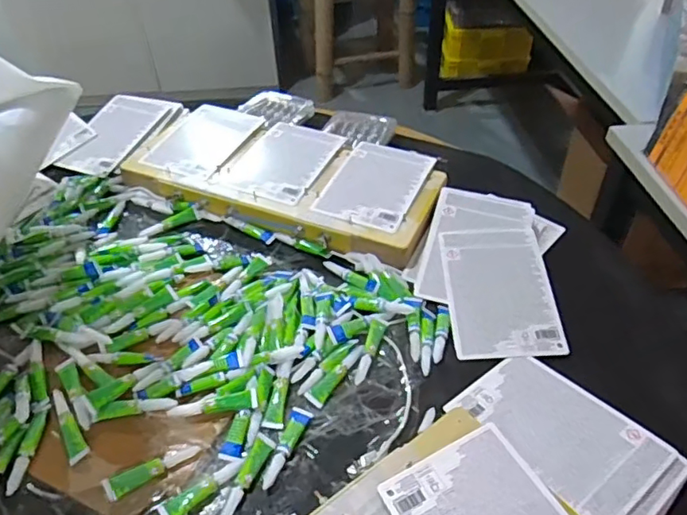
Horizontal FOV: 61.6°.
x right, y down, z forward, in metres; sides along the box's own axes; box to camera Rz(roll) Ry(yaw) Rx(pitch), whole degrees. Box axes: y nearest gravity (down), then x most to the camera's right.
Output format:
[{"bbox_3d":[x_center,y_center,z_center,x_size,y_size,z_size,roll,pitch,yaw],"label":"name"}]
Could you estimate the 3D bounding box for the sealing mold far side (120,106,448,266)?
[{"bbox_3d":[-0.080,-0.116,0.801,0.425,0.037,0.195,17,46,19],"label":"sealing mold far side"}]

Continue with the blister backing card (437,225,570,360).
[{"bbox_3d":[0.176,0.034,0.657,0.115,0.009,0.175,-4,53,3],"label":"blister backing card"}]

